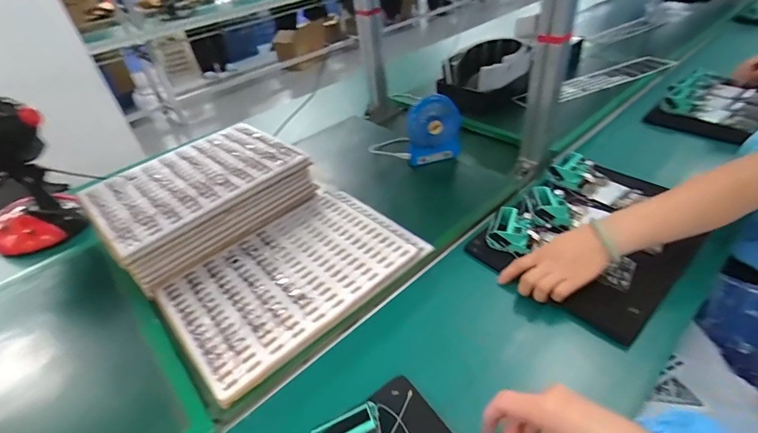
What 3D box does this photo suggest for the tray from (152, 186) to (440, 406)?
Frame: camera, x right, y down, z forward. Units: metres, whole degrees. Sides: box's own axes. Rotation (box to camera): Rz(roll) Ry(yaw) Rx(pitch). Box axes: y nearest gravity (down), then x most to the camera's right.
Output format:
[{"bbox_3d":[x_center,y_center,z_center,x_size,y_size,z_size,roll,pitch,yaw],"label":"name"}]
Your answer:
[{"bbox_3d":[-0.132,0.076,0.594,0.350,0.016,0.253,-33,45,-28],"label":"tray"}]

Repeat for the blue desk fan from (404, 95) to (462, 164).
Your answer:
[{"bbox_3d":[0.111,-0.173,0.795,0.107,0.137,0.052,0,39,9],"label":"blue desk fan"}]

